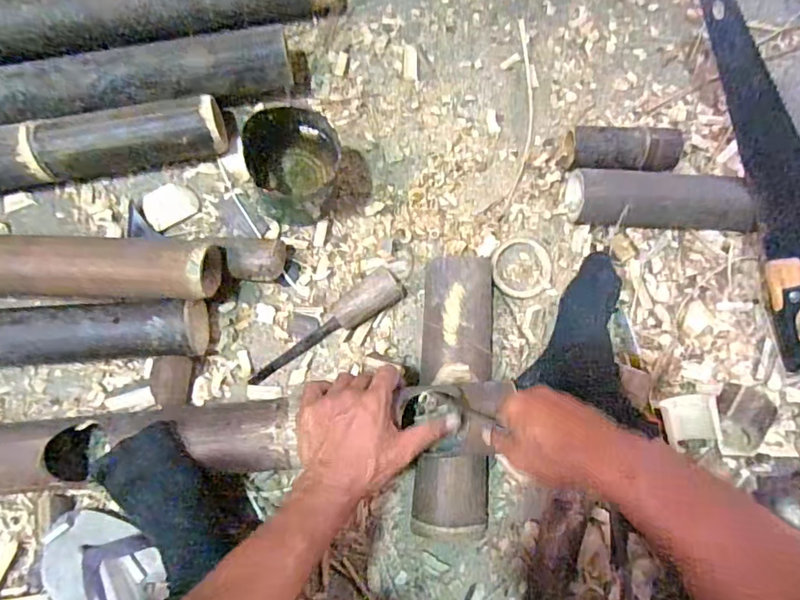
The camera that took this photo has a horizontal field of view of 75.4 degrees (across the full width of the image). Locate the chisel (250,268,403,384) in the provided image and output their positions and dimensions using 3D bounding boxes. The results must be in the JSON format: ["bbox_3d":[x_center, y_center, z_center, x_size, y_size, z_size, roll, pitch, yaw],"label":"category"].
[{"bbox_3d":[-0.091,0.032,0.611,0.205,0.031,0.038,-33,85,-6],"label":"chisel"}]

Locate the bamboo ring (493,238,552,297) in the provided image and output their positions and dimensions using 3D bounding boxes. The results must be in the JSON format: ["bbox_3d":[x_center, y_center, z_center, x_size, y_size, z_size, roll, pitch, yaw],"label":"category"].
[{"bbox_3d":[0.151,-0.041,0.636,0.076,0.008,0.072,0,82,-3],"label":"bamboo ring"}]

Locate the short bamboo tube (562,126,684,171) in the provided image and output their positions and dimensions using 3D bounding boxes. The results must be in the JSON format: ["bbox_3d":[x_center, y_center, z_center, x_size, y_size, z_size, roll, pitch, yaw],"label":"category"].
[{"bbox_3d":[0.276,-0.184,0.643,0.138,0.039,0.052,5,82,-2],"label":"short bamboo tube"}]

